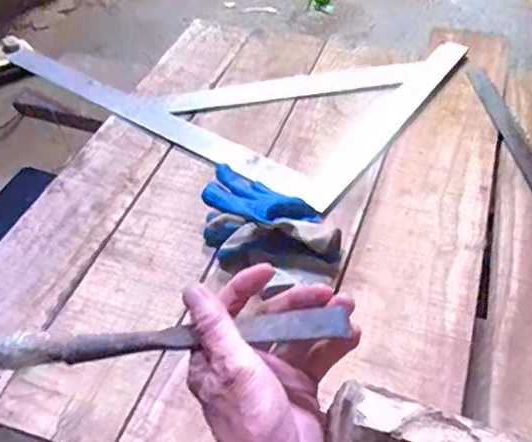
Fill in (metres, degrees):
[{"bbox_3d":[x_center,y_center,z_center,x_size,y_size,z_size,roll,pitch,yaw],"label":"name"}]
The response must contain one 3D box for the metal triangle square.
[{"bbox_3d":[-0.049,-0.242,0.864,0.561,0.015,0.398,28,55,26],"label":"metal triangle square"}]

